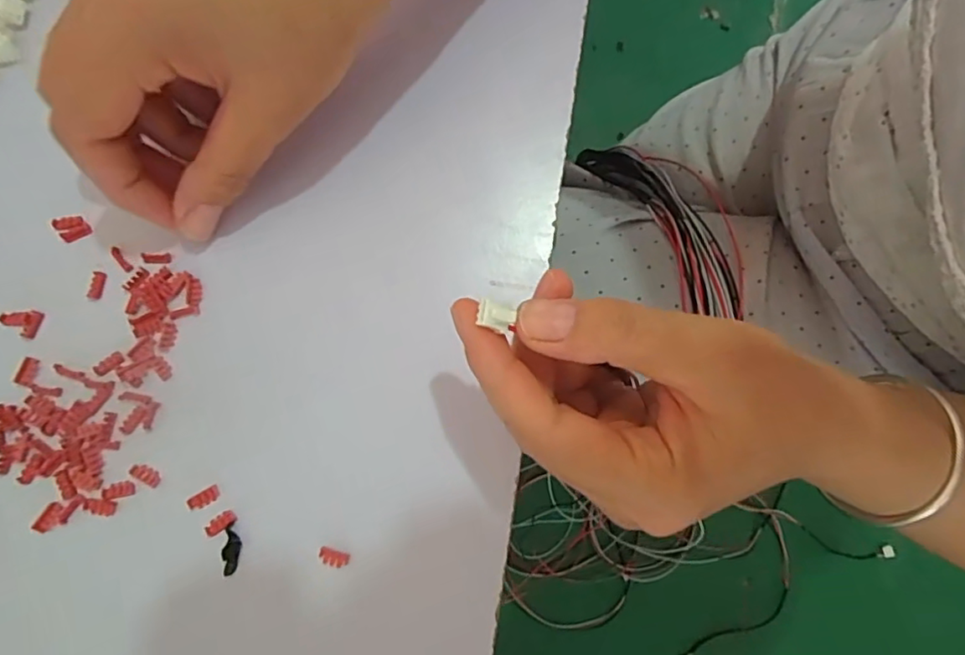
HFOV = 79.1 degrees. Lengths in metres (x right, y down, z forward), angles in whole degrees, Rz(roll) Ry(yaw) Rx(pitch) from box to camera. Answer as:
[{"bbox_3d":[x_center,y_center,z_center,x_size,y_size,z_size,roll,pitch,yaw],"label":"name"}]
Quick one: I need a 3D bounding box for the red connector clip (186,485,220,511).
[{"bbox_3d":[-0.102,0.062,0.213,0.011,0.004,0.006,-27,80,-18],"label":"red connector clip"}]

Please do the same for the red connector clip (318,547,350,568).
[{"bbox_3d":[-0.053,0.083,0.209,0.011,0.004,0.005,19,77,1],"label":"red connector clip"}]

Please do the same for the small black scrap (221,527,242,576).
[{"bbox_3d":[-0.089,0.080,0.207,0.006,0.004,0.015,3,78,-3],"label":"small black scrap"}]

